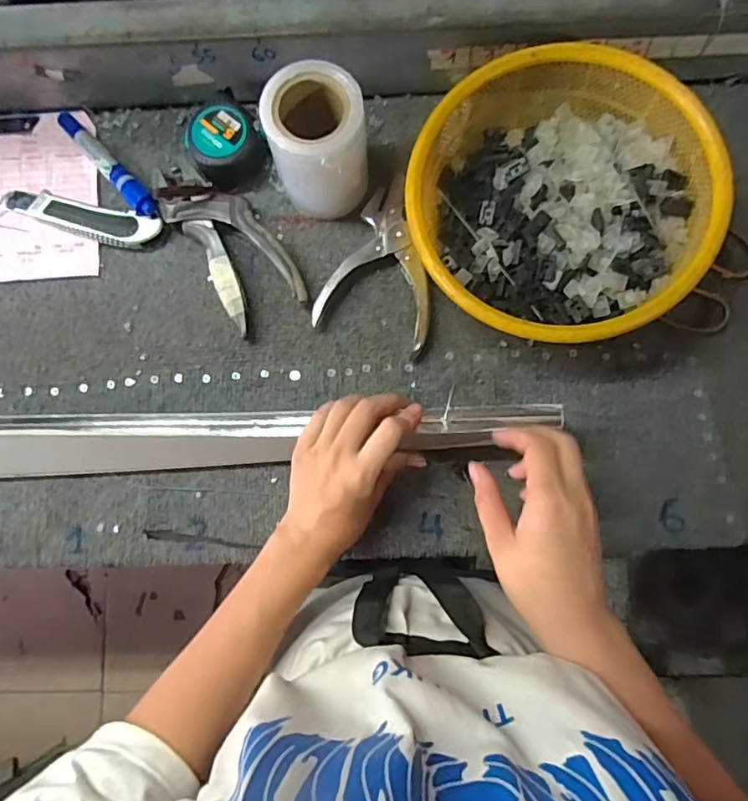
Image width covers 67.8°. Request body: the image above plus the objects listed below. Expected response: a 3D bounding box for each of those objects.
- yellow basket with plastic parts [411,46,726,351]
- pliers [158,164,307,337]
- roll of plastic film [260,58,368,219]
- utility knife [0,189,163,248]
[{"bbox_3d":[0.144,-0.156,0.454,0.223,0.090,0.227,0,83,1],"label":"yellow basket with plastic parts"},{"bbox_3d":[-0.129,-0.141,0.491,0.069,0.029,0.161,-34,83,-3],"label":"pliers"},{"bbox_3d":[-0.044,-0.206,0.457,0.072,0.107,0.071,0,83,1],"label":"roll of plastic film"},{"bbox_3d":[-0.262,-0.164,0.497,0.145,0.013,0.030,16,83,3],"label":"utility knife"}]

